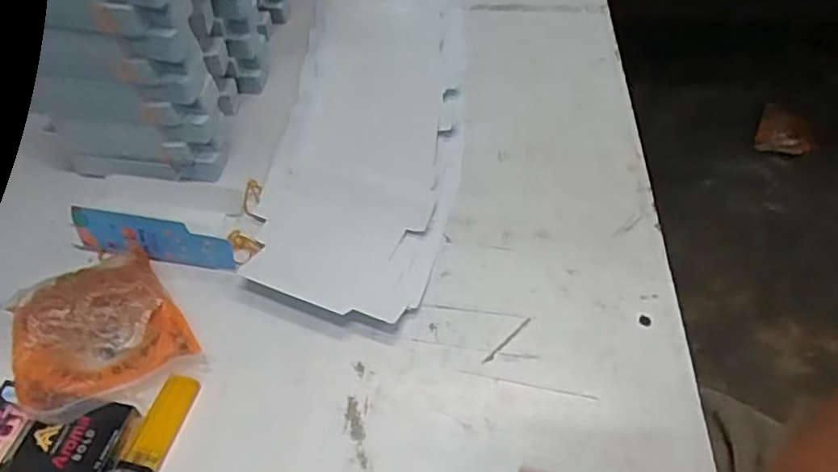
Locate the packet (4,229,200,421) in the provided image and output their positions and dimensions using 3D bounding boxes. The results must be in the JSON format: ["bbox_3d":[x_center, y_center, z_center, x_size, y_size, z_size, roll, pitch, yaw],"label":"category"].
[{"bbox_3d":[-0.236,0.064,0.458,0.108,0.030,0.127,-28,54,-22],"label":"packet"}]

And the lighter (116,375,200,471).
[{"bbox_3d":[-0.172,0.130,0.418,0.025,0.008,0.081,10,50,10],"label":"lighter"}]

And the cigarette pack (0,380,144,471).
[{"bbox_3d":[-0.239,0.131,0.407,0.100,0.020,0.061,8,50,7],"label":"cigarette pack"}]

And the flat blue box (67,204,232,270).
[{"bbox_3d":[-0.210,0.004,0.503,0.126,0.047,0.010,7,50,6],"label":"flat blue box"}]

